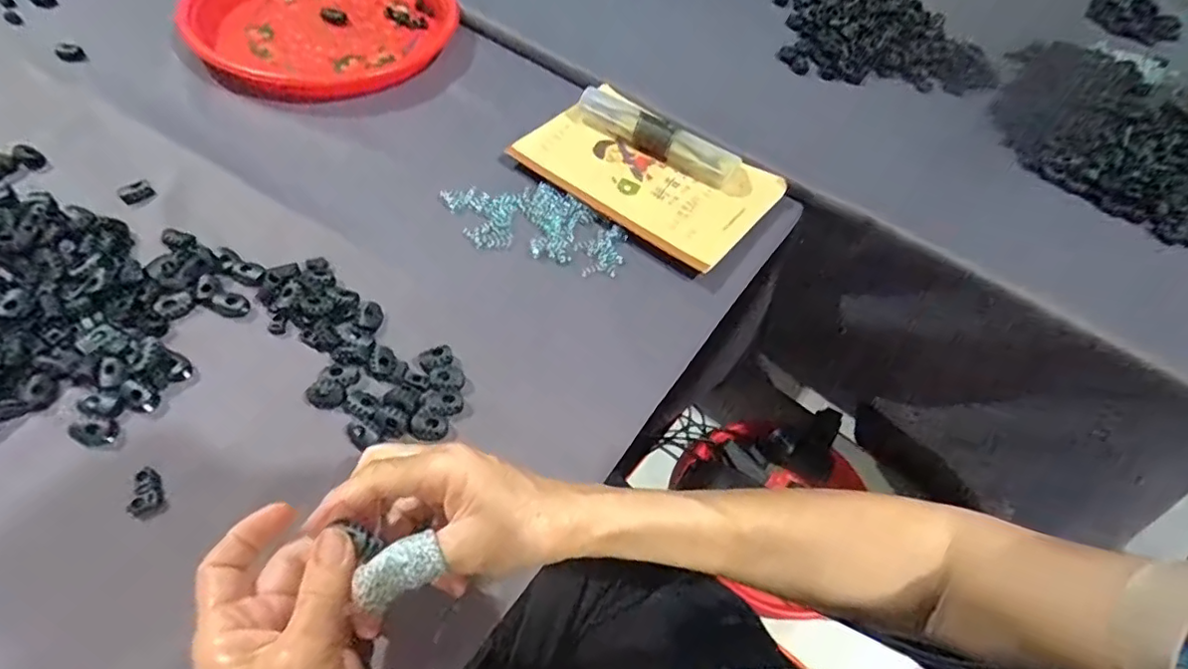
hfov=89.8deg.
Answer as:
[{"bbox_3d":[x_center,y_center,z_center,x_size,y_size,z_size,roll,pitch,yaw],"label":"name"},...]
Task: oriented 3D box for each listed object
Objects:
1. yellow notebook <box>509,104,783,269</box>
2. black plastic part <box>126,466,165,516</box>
[{"bbox_3d":[0.044,-0.141,0.520,0.204,0.013,0.129,35,57,16],"label":"yellow notebook"},{"bbox_3d":[-0.249,0.087,0.330,0.016,0.010,0.024,-19,60,-20],"label":"black plastic part"}]

